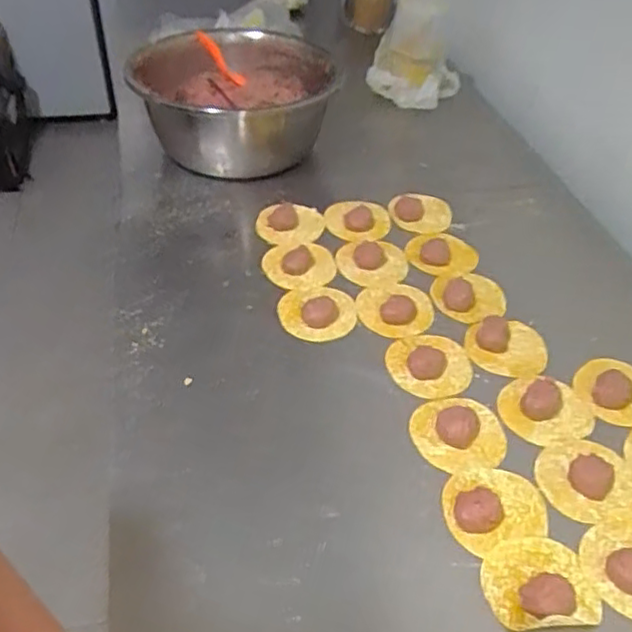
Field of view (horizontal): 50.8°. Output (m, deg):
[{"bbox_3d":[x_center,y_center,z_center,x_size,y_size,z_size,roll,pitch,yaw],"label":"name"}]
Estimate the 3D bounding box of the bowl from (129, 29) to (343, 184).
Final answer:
[{"bbox_3d":[-0.116,-0.308,0.962,0.273,0.120,0.283,1,43,-1],"label":"bowl"}]

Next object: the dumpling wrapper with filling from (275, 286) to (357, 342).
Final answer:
[{"bbox_3d":[0.002,-0.003,0.702,0.082,0.014,0.077,-7,44,-7],"label":"dumpling wrapper with filling"}]

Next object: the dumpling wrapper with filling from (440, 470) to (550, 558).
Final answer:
[{"bbox_3d":[0.144,0.148,0.533,0.085,0.020,0.067,-12,45,-13],"label":"dumpling wrapper with filling"}]

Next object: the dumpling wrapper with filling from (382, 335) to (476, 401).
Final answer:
[{"bbox_3d":[0.113,0.045,0.657,0.084,0.010,0.080,0,43,0],"label":"dumpling wrapper with filling"}]

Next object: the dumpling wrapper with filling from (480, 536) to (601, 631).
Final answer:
[{"bbox_3d":[0.162,0.192,0.488,0.076,0.015,0.068,-7,44,-7],"label":"dumpling wrapper with filling"}]

